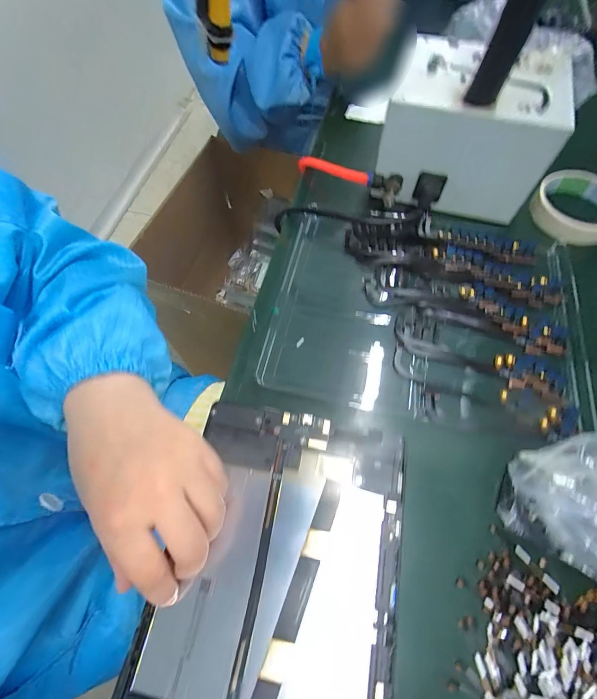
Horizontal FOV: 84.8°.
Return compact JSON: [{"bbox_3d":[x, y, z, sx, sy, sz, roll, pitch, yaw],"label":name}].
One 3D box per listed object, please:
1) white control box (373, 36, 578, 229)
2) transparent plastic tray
[{"bbox_3d":[0.168,-0.232,0.349,0.168,0.103,0.136,16,67,10],"label":"white control box"},{"bbox_3d":[0.118,-0.039,0.313,0.272,0.016,0.214,10,66,7],"label":"transparent plastic tray"}]

